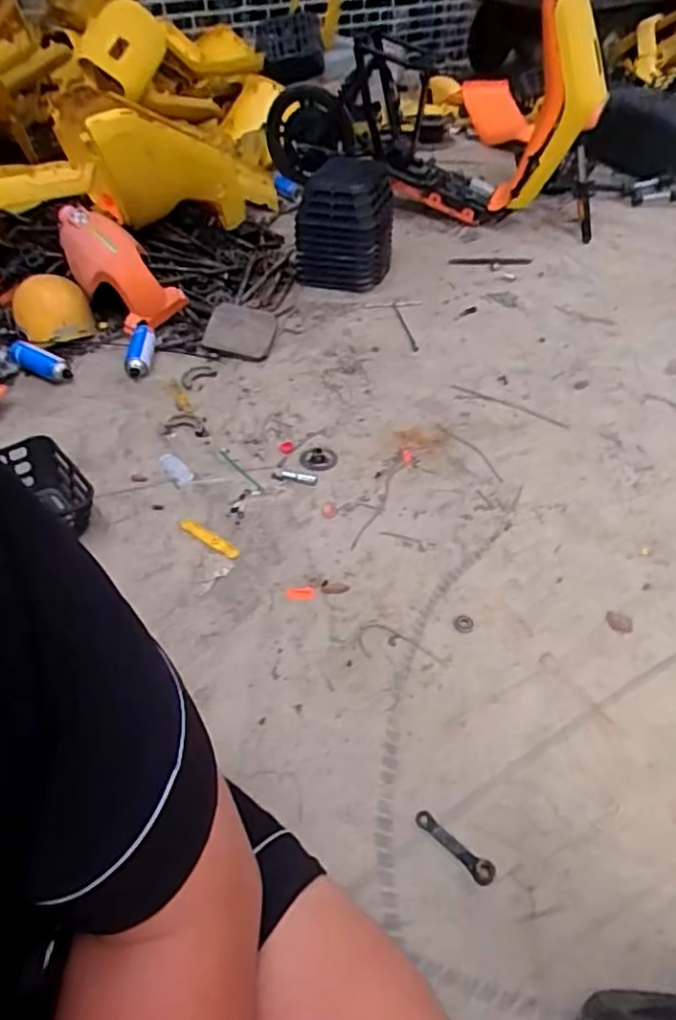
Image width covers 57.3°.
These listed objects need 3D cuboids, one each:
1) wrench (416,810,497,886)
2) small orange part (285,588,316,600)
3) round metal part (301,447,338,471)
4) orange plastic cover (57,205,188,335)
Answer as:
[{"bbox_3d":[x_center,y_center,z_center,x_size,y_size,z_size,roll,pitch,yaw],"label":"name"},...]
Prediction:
[{"bbox_3d":[0.165,0.471,0.870,0.126,0.006,0.030,35,55,29],"label":"wrench"},{"bbox_3d":[-0.071,0.159,1.172,0.053,0.004,0.027,-1,46,-1],"label":"small orange part"},{"bbox_3d":[-0.045,-0.118,1.428,0.084,0.006,0.079,0,46,0],"label":"round metal part"},{"bbox_3d":[-0.621,-0.676,1.733,0.378,0.120,0.183,45,51,-11],"label":"orange plastic cover"}]

